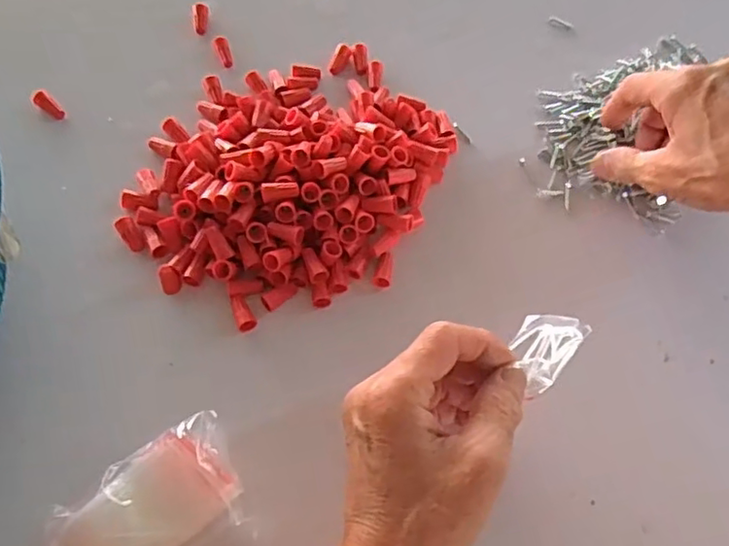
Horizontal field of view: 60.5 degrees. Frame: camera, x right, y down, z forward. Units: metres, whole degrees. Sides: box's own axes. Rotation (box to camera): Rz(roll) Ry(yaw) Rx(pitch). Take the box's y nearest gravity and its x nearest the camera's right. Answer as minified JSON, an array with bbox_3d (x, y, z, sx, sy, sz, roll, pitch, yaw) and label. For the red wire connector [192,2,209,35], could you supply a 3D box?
[{"bbox_3d":[-0.127,-0.198,0.483,0.011,0.008,0.030,-2,77,-3],"label":"red wire connector"}]

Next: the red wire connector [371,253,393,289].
[{"bbox_3d":[0.012,-0.002,0.395,0.011,0.007,0.023,12,64,4],"label":"red wire connector"}]

